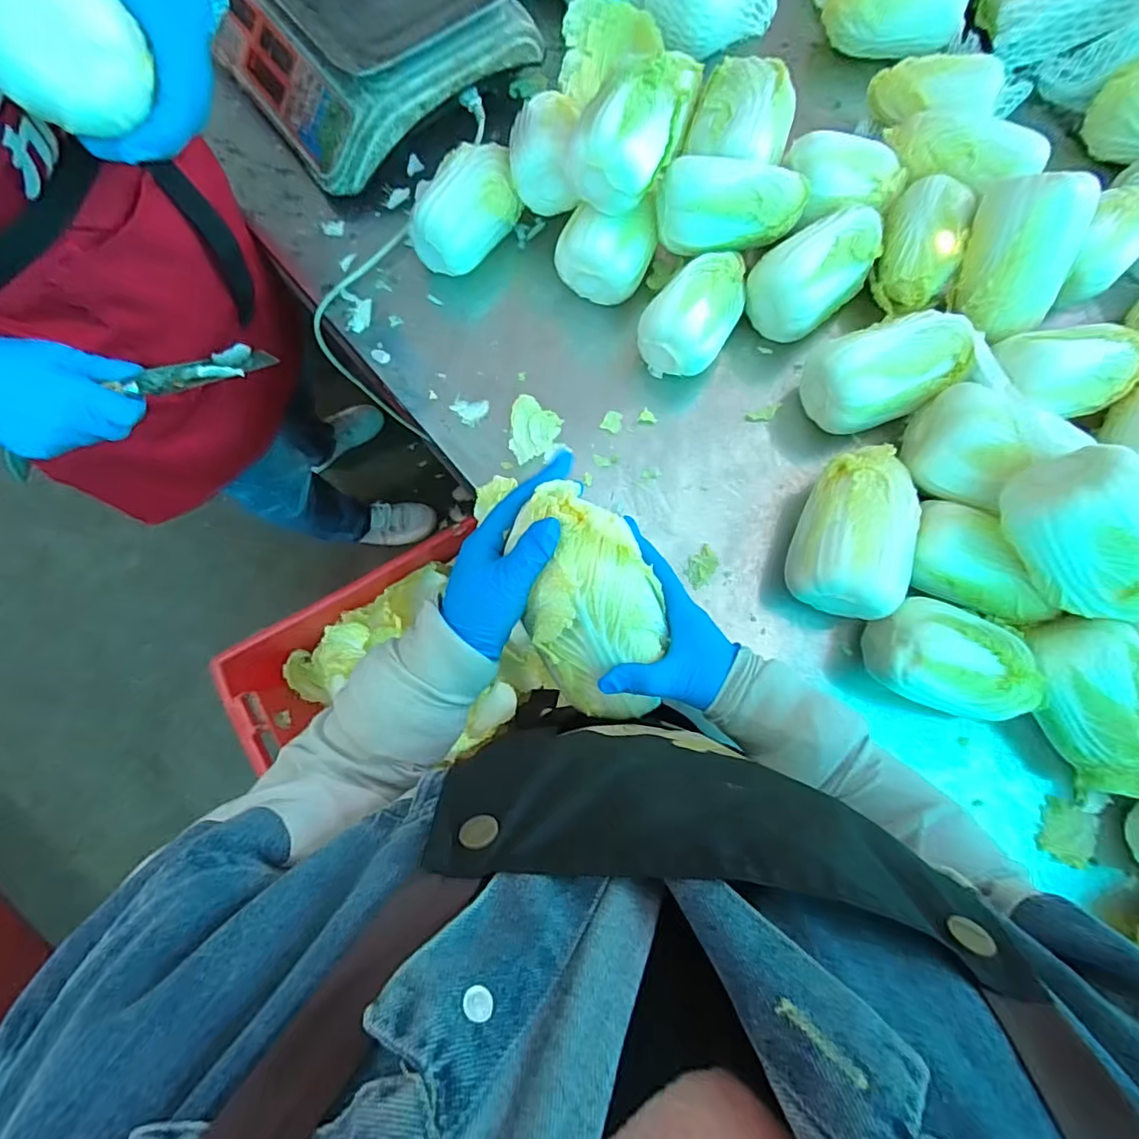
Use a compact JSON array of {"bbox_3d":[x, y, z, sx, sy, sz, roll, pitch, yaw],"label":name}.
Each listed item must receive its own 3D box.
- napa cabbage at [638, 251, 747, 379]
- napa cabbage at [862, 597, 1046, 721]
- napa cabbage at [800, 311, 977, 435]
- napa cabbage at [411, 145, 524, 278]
[{"bbox_3d":[0.138,-0.284,0.619,0.091,0.092,0.143,27,80,5],"label":"napa cabbage"},{"bbox_3d":[0.376,0.091,0.548,0.149,0.092,0.096,19,80,4],"label":"napa cabbage"},{"bbox_3d":[0.331,-0.206,0.591,0.155,0.085,0.093,-24,80,-4],"label":"napa cabbage"},{"bbox_3d":[-0.114,-0.408,0.652,0.087,0.078,0.145,27,80,5],"label":"napa cabbage"}]

